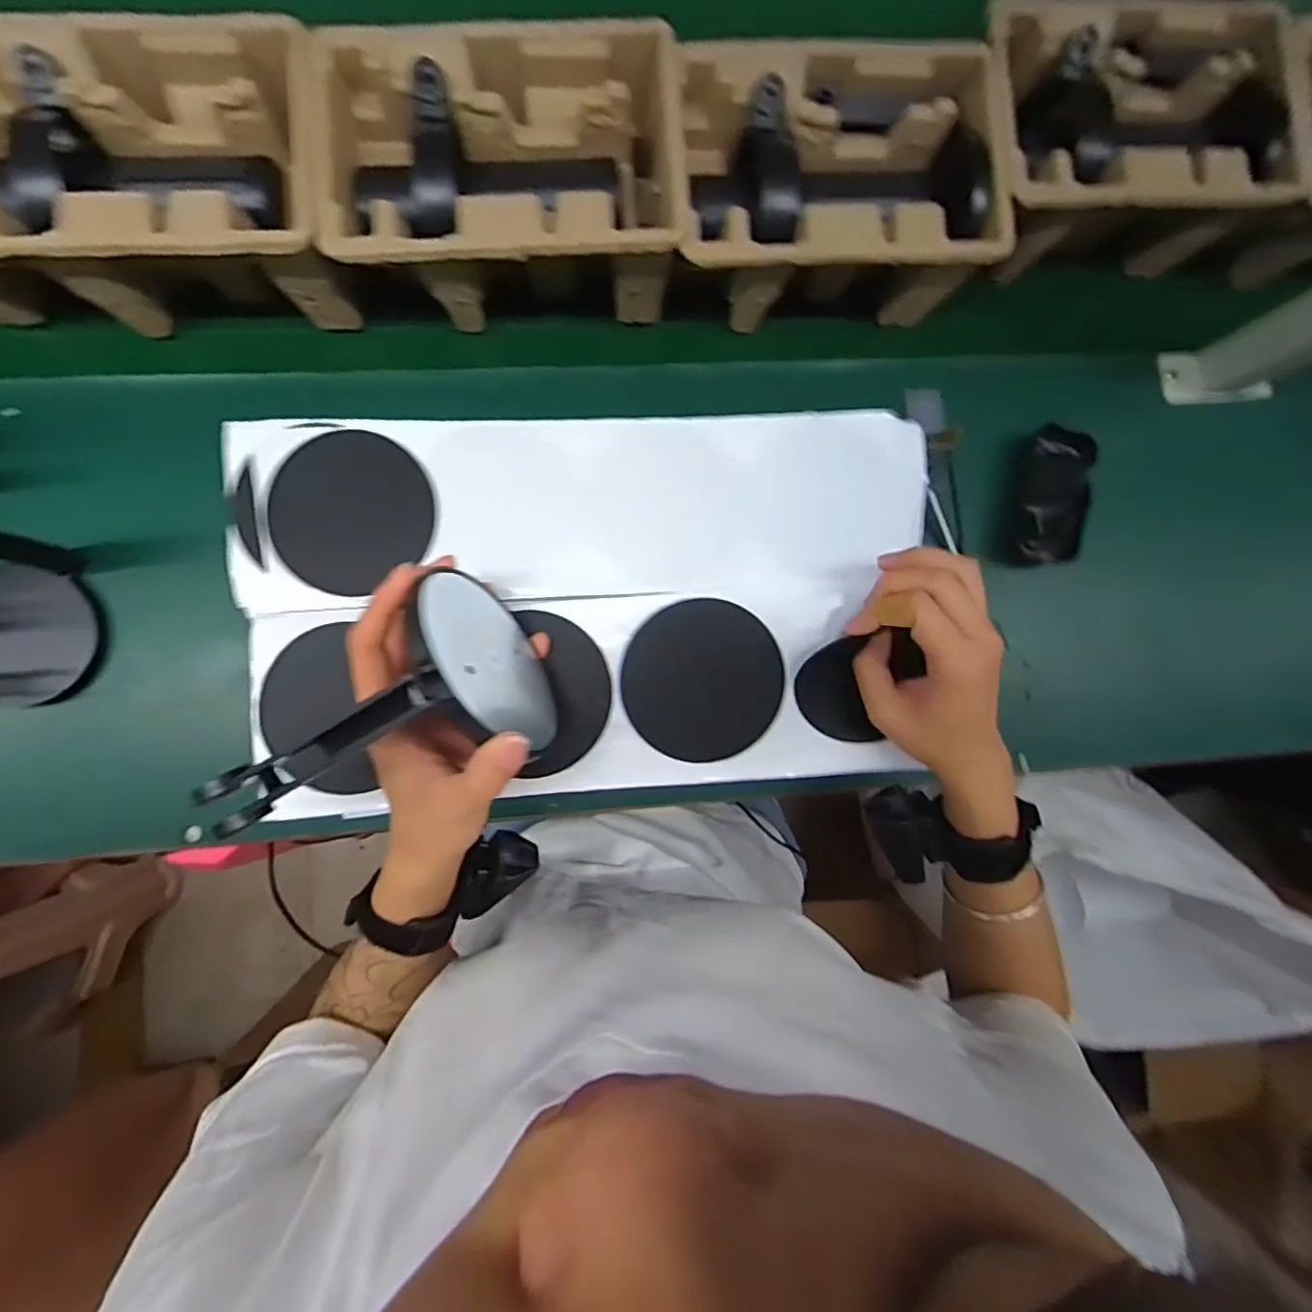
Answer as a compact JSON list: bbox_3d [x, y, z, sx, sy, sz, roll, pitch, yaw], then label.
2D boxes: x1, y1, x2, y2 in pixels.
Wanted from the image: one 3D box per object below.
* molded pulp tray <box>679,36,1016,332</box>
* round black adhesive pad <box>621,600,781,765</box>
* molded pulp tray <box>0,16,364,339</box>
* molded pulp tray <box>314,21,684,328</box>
[{"bbox_3d":[0.121,-0.334,0.435,0.212,0.099,0.154,-1,90,-9],"label":"molded pulp tray"},{"bbox_3d":[0.027,0.015,0.358,0.089,0.004,0.092,0,92,2],"label":"round black adhesive pad"},{"bbox_3d":[-0.329,-0.312,0.402,0.225,0.099,0.145,-4,91,-9],"label":"molded pulp tray"},{"bbox_3d":[-0.104,-0.323,0.417,0.225,0.099,0.148,-3,91,-9],"label":"molded pulp tray"}]

